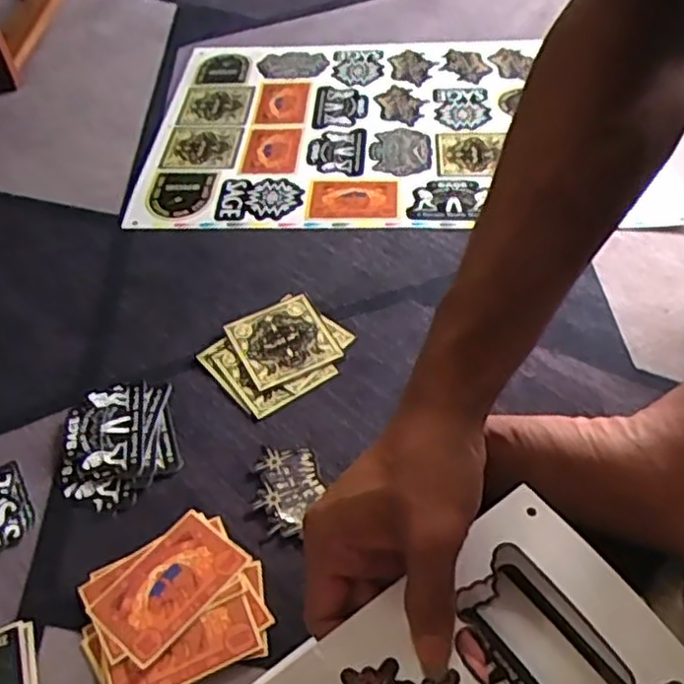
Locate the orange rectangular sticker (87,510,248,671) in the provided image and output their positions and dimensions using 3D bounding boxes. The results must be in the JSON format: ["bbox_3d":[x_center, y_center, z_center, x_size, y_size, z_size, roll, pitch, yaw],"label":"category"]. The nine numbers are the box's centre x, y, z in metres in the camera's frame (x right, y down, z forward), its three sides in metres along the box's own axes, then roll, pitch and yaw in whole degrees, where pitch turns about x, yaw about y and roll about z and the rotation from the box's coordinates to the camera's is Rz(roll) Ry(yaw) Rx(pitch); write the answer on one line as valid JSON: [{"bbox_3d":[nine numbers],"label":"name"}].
[{"bbox_3d":[-0.098,0.137,0.395,0.053,0.006,0.079,31,58,27],"label":"orange rectangular sticker"}]

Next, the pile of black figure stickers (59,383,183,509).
[{"bbox_3d":[-0.148,0.066,0.460,0.074,0.005,0.089,-13,54,-9],"label":"pile of black figure stickers"}]

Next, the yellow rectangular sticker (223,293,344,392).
[{"bbox_3d":[-0.044,-0.002,0.512,0.067,0.004,0.067,-24,58,-16],"label":"yellow rectangular sticker"}]

